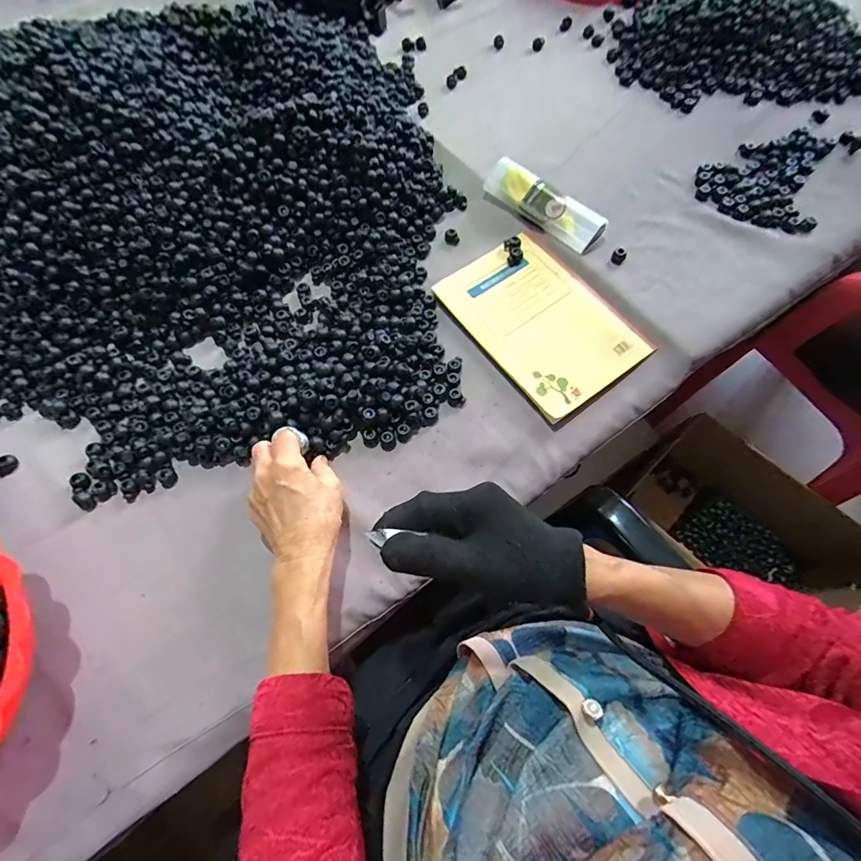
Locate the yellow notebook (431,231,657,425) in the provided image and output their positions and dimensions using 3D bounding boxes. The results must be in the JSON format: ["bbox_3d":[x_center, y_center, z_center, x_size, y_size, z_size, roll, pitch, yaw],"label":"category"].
[{"bbox_3d":[0.115,-0.121,0.482,0.136,0.010,0.202,-34,70,-13],"label":"yellow notebook"}]

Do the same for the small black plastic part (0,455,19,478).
[{"bbox_3d":[-0.408,0.033,0.435,0.013,0.013,0.021,20,68,9],"label":"small black plastic part"}]

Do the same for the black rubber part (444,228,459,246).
[{"bbox_3d":[0.026,-0.231,0.541,0.017,0.009,0.019,2,66,1],"label":"black rubber part"}]

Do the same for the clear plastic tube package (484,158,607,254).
[{"bbox_3d":[0.128,-0.260,0.527,0.038,0.033,0.153,-41,72,-16],"label":"clear plastic tube package"}]

